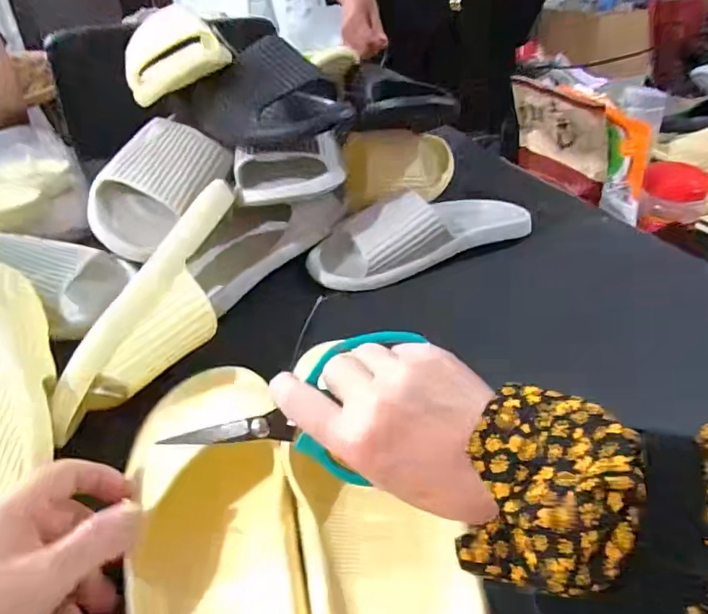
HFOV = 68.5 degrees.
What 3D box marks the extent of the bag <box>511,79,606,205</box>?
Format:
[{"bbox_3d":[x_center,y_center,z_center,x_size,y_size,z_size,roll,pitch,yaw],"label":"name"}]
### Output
[{"bbox_3d":[0.294,-0.243,0.763,0.034,0.151,0.180,-28,39,-7],"label":"bag"}]

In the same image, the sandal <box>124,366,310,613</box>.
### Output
[{"bbox_3d":[-0.082,0.136,0.311,0.090,0.056,0.250,-7,46,-12],"label":"sandal"}]

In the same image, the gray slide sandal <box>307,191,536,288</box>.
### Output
[{"bbox_3d":[0.081,-0.093,0.584,0.275,0.068,0.102,-14,40,-20],"label":"gray slide sandal"}]

